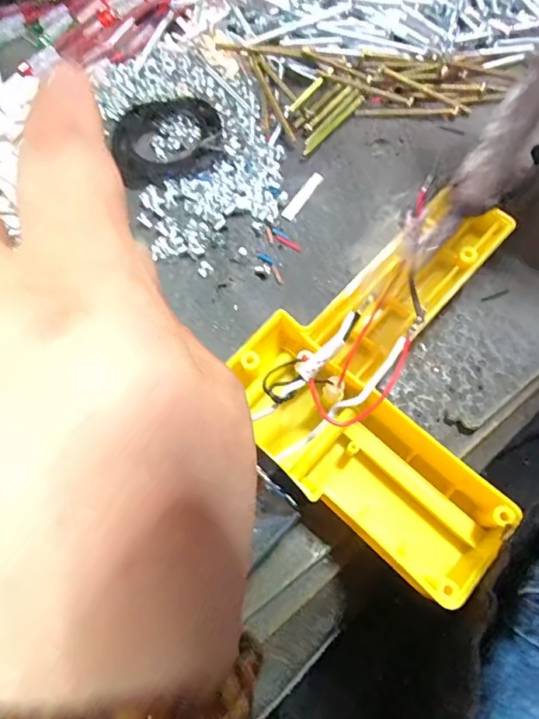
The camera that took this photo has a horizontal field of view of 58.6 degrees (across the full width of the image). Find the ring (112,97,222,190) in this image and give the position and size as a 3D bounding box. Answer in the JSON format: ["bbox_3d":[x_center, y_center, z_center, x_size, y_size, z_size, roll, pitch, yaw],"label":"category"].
[{"bbox_3d":[-0.054,-0.119,0.257,0.057,0.004,0.053,1,70,-2],"label":"ring"}]

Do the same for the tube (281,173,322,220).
[{"bbox_3d":[0.017,-0.084,0.245,0.007,0.004,0.030,33,72,10],"label":"tube"}]

